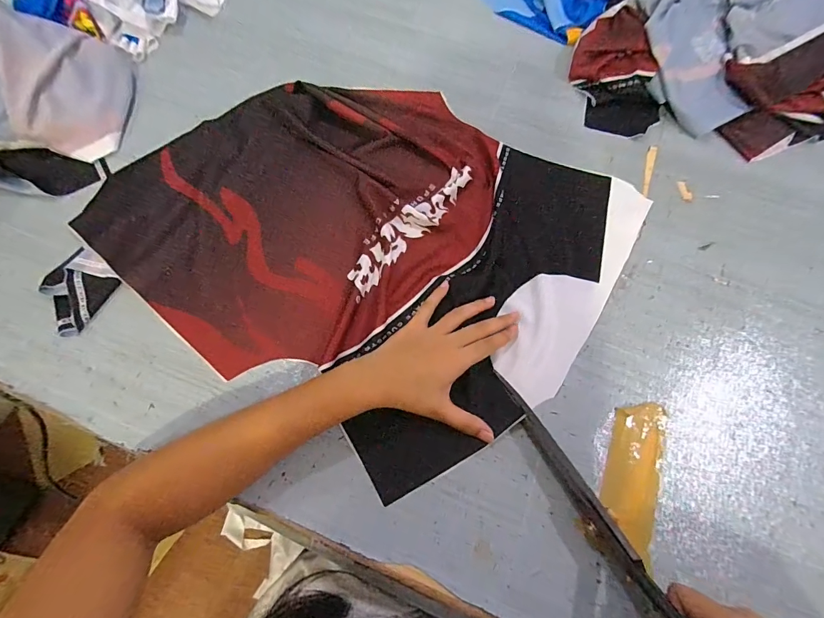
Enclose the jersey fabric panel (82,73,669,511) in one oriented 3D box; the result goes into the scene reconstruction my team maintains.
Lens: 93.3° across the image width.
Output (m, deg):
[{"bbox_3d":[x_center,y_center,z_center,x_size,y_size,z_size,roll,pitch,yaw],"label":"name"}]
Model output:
[{"bbox_3d":[-0.040,-0.093,0.434,0.498,0.022,0.415,33,71,11],"label":"jersey fabric panel"}]

